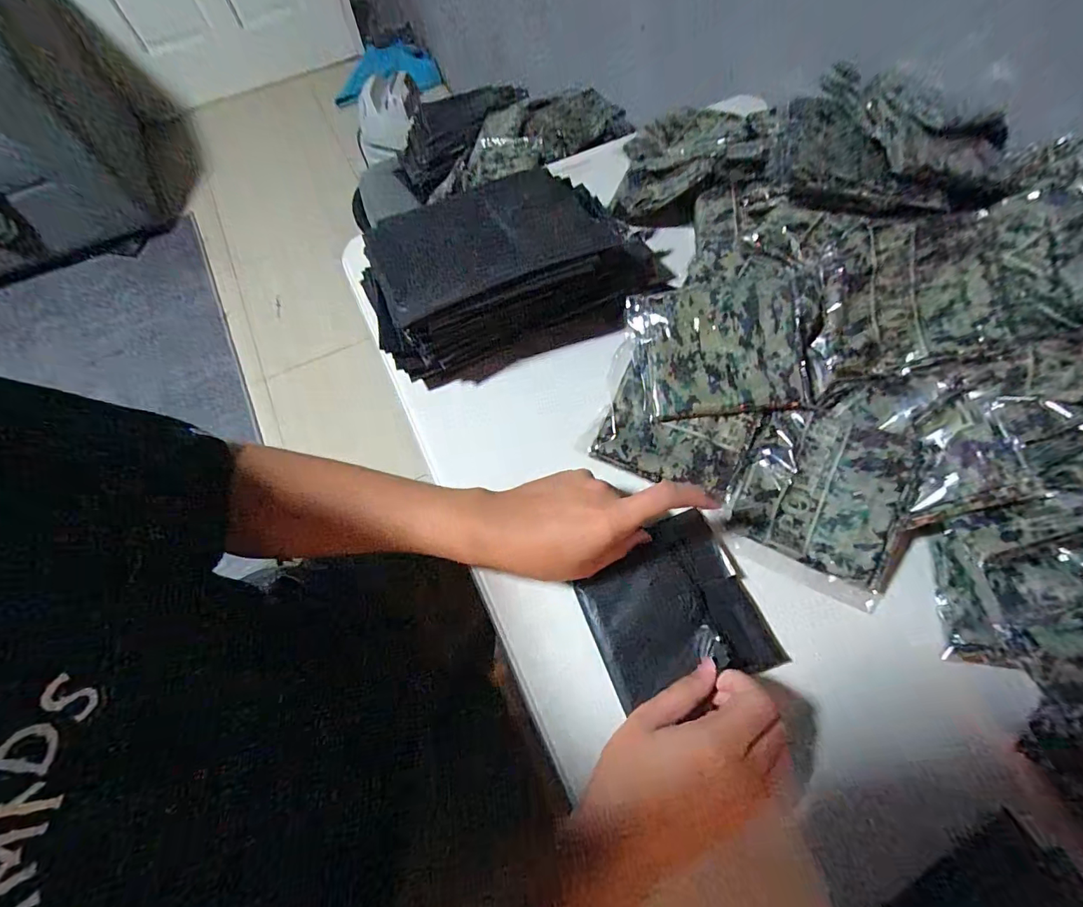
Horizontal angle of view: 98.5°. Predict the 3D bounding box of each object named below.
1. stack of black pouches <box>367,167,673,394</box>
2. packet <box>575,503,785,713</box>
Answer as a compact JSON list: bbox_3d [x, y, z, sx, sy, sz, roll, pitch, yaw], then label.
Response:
[{"bbox_3d":[-0.042,-0.188,0.468,0.264,0.079,0.183,-17,66,-5],"label":"stack of black pouches"},{"bbox_3d":[0.103,0.123,0.368,0.131,0.023,0.124,-21,68,-6],"label":"packet"}]

